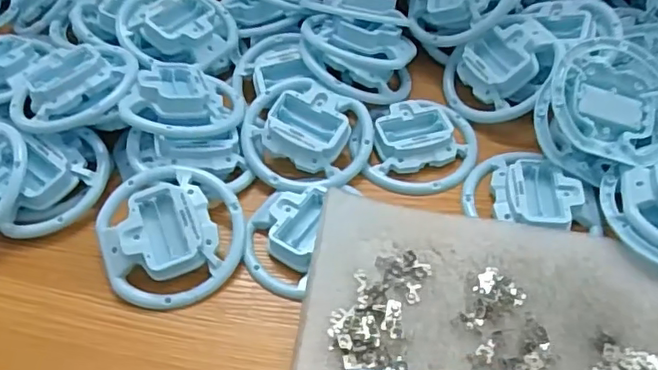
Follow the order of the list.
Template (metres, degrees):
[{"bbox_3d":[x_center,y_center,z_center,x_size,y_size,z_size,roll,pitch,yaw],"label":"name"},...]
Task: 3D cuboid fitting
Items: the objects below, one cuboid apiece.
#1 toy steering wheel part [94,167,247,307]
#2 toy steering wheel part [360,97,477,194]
[{"bbox_3d":[-0.110,0.032,0.413,0.105,0.034,0.105,6,69,-16],"label":"toy steering wheel part"},{"bbox_3d":[0.077,-0.033,0.477,0.085,0.024,0.081,6,51,6],"label":"toy steering wheel part"}]

